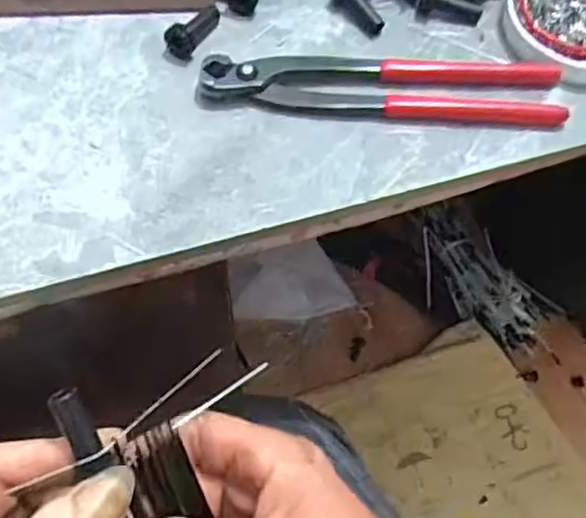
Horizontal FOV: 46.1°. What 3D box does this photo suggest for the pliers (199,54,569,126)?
[{"bbox_3d":[0.050,-0.097,0.381,0.196,0.013,0.040,2,63,-1],"label":"pliers"}]

